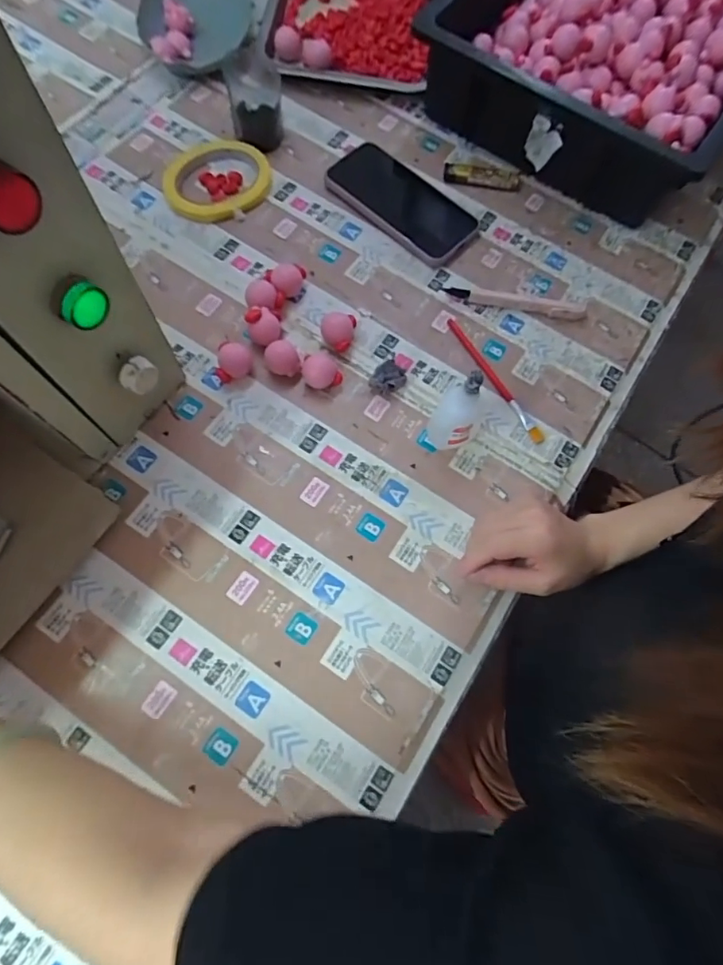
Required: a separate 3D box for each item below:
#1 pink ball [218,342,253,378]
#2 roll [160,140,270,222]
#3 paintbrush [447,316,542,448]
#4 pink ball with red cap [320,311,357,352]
[{"bbox_3d":[-0.109,-0.104,0.432,0.028,0.022,0.024,-24,73,-10],"label":"pink ball"},{"bbox_3d":[-0.146,-0.307,0.504,0.103,0.013,0.103,1,70,-2],"label":"roll"},{"bbox_3d":[0.120,-0.095,0.452,0.015,0.007,0.141,-28,74,-11],"label":"paintbrush"},{"bbox_3d":[-0.021,-0.134,0.449,0.029,0.025,0.026,4,70,-1],"label":"pink ball with red cap"}]

